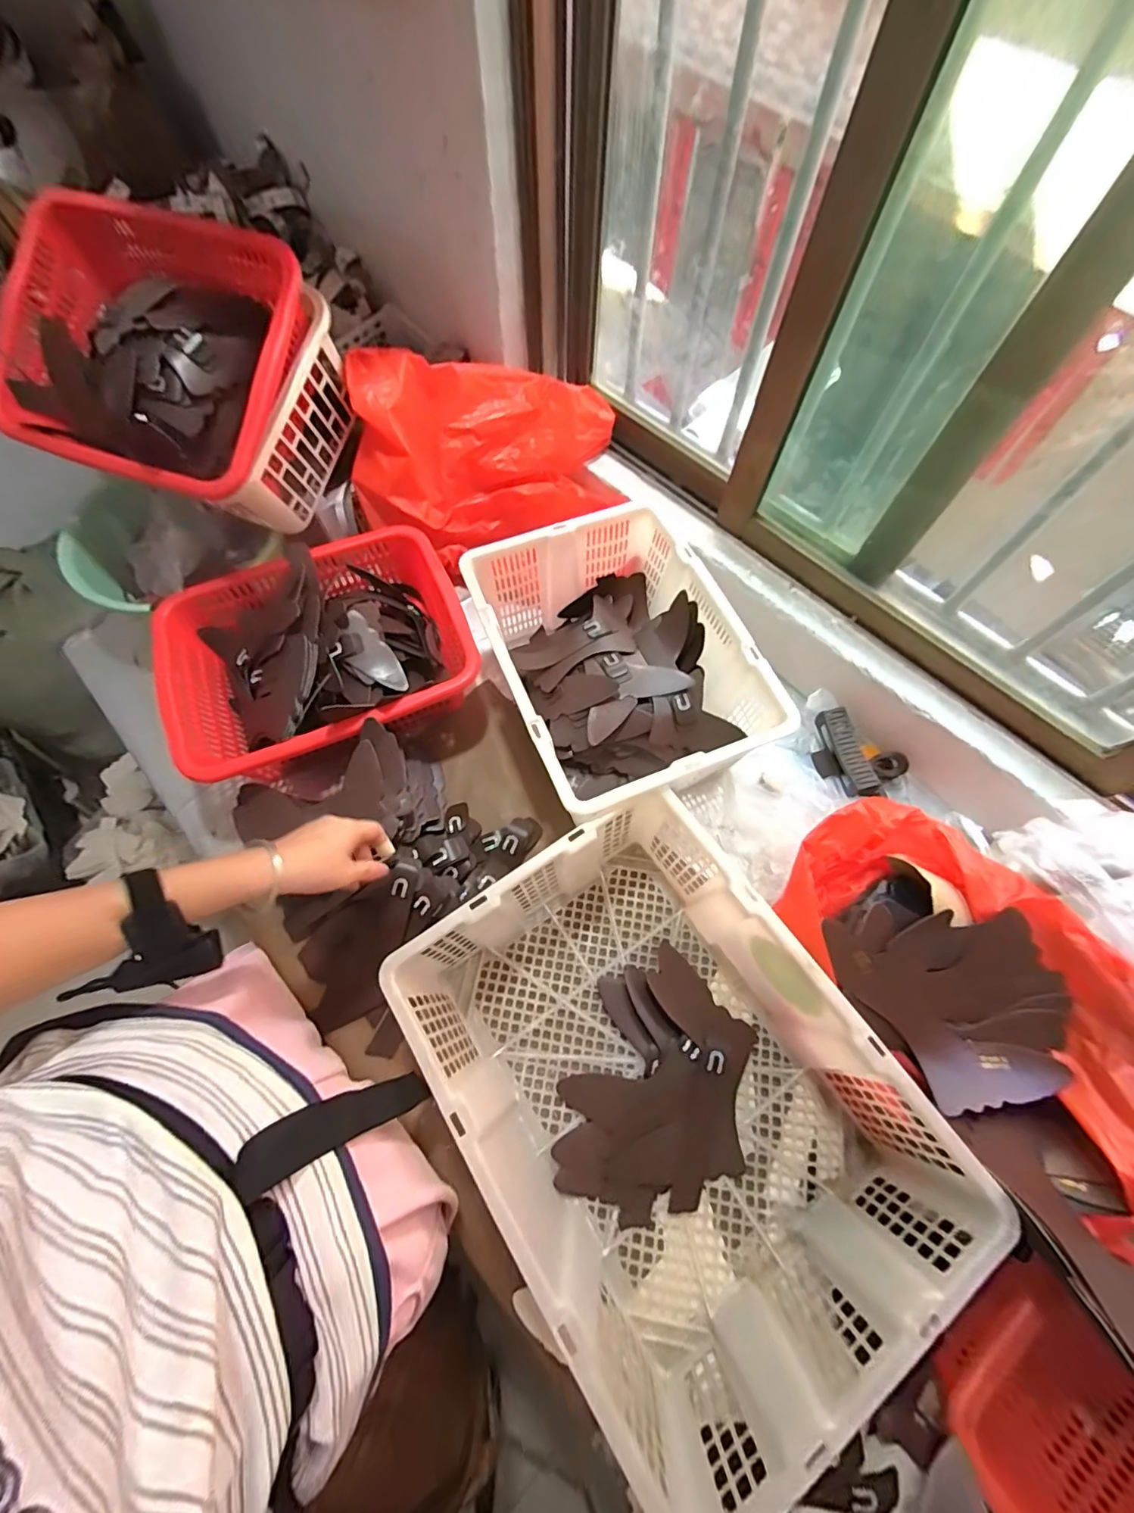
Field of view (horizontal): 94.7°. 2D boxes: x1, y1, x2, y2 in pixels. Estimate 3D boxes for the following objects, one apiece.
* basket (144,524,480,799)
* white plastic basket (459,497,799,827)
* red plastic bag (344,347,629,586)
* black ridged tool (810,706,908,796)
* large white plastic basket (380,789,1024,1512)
[{"bbox_3d":[-0.339,-0.136,0.746,0.391,0.134,0.305,-24,70,-11],"label":"basket"},{"bbox_3d":[0.063,-0.113,0.712,0.287,0.169,0.384,-21,69,-10],"label":"white plastic basket"},{"bbox_3d":[-0.122,-0.447,0.800,0.393,0.234,0.199,-5,68,-4],"label":"red plastic bag"},{"bbox_3d":[0.414,-0.004,0.738,0.098,0.063,0.128,-10,68,-6],"label":"black ridged tool"},{"bbox_3d":[0.083,0.327,0.533,0.373,0.172,0.478,-33,72,-14],"label":"large white plastic basket"}]

